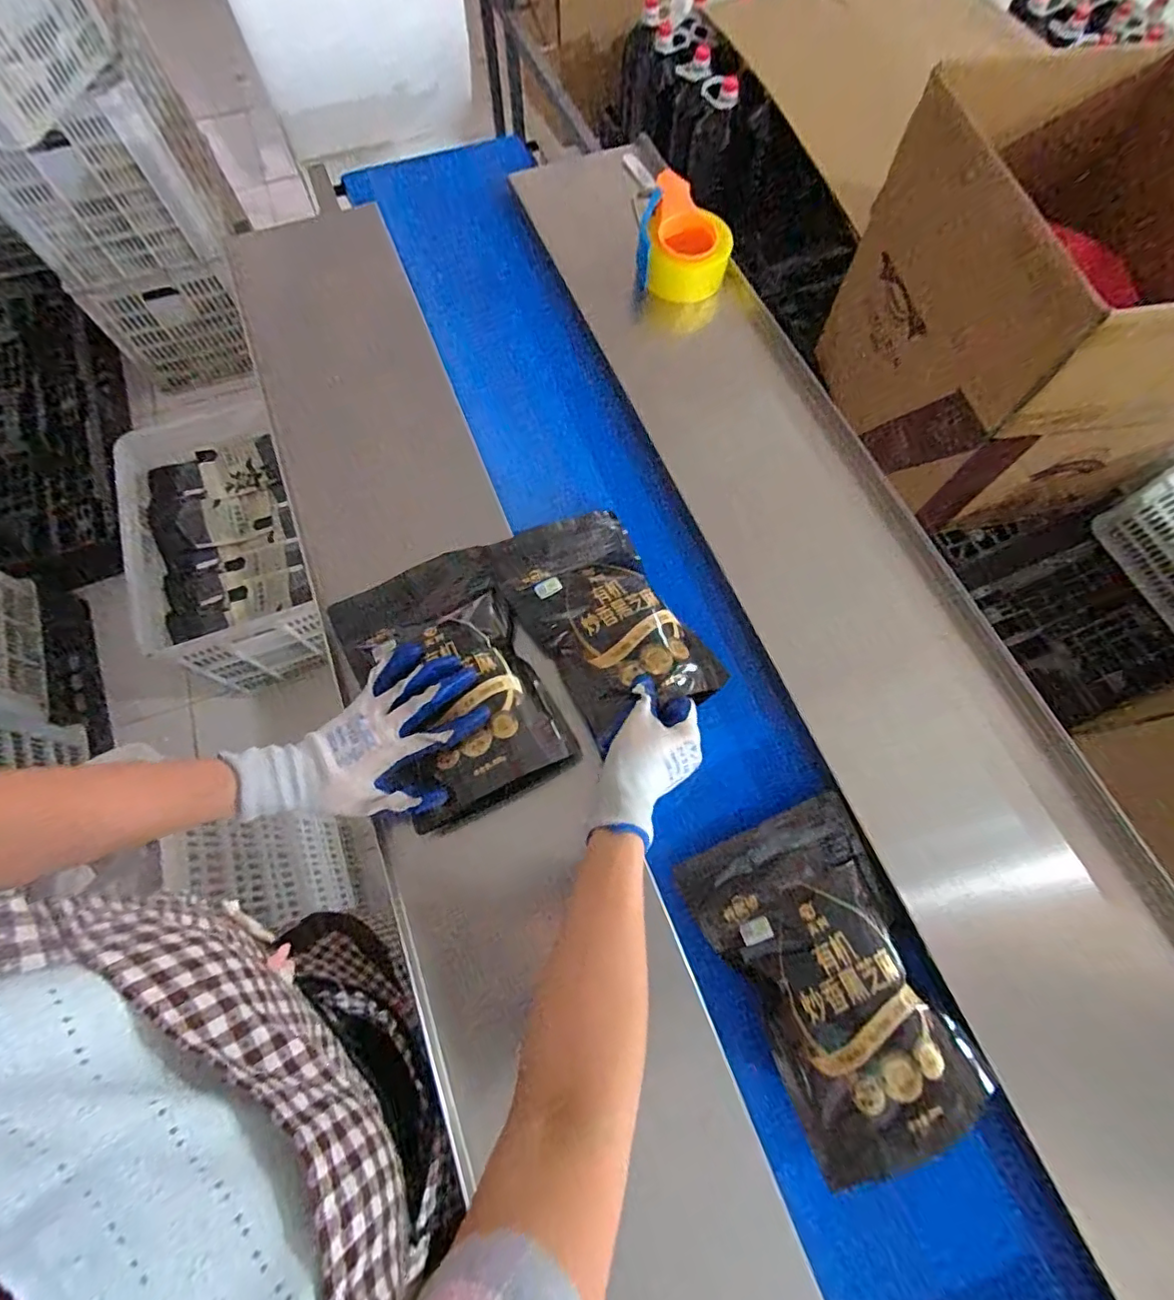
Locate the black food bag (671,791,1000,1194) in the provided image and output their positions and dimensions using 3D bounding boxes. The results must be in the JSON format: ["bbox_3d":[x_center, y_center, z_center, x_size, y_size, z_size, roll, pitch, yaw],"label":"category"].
[{"bbox_3d":[0.216,0.275,0.483,0.175,0.052,0.254,-24,72,-9],"label":"black food bag"}]

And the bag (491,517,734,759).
[{"bbox_3d":[0.019,-0.037,0.587,0.160,0.064,0.243,-27,72,-10],"label":"bag"}]

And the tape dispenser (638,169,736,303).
[{"bbox_3d":[0.136,-0.563,0.778,0.126,0.083,0.117,9,70,3],"label":"tape dispenser"}]

